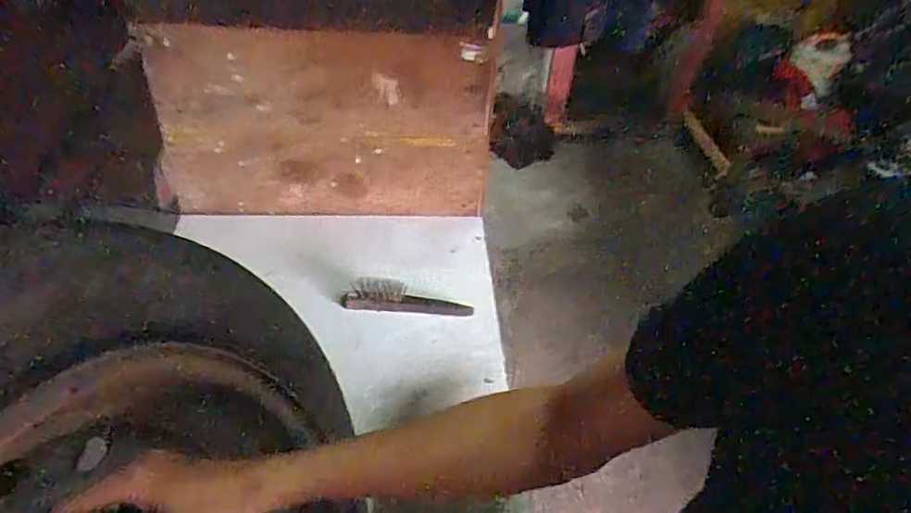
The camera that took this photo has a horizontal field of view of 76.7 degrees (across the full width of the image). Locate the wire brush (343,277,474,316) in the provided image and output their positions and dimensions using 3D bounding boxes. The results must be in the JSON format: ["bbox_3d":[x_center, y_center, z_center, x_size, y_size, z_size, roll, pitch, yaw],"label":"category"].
[{"bbox_3d":[-0.077,0.066,0.937,0.206,0.026,0.054,2,44,-1],"label":"wire brush"}]

